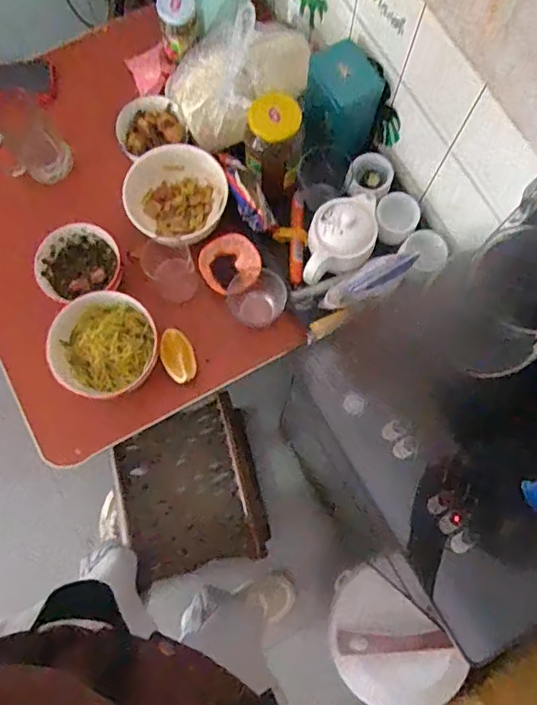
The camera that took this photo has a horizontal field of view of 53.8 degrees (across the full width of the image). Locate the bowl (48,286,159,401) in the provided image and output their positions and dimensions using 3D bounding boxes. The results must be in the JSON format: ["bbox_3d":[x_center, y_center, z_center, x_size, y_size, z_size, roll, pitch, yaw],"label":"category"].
[{"bbox_3d":[-0.231,-0.012,0.751,0.144,0.060,0.140,0,78,1],"label":"bowl"}]

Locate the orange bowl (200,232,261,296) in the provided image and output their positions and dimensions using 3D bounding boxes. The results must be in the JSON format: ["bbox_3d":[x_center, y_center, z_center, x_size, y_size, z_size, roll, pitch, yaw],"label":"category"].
[{"bbox_3d":[-0.059,-0.138,0.814,0.089,0.036,0.097,0,78,1],"label":"orange bowl"}]

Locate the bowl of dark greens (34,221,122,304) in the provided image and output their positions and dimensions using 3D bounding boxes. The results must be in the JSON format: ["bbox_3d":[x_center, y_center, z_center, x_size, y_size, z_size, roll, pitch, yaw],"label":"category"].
[{"bbox_3d":[-0.290,-0.138,0.813,0.125,0.051,0.102,-13,78,-2],"label":"bowl of dark greens"}]

